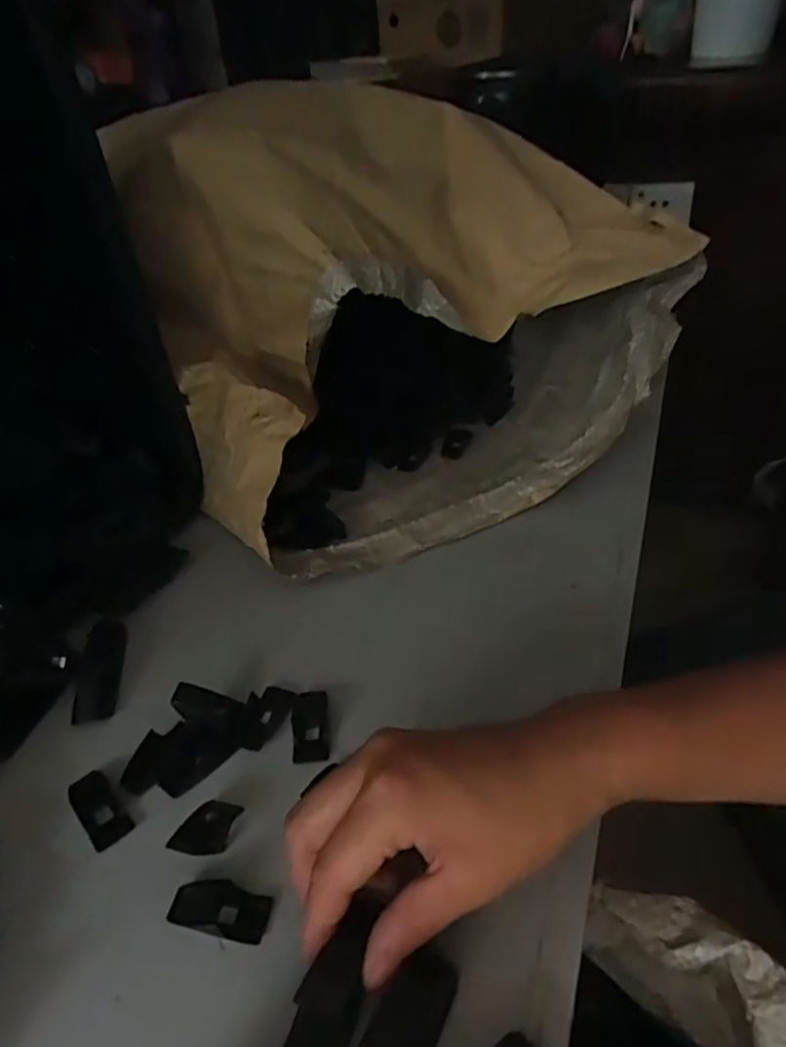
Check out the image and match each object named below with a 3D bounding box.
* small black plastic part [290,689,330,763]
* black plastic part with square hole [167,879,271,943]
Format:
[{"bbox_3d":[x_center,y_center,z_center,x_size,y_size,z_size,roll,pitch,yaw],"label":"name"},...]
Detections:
[{"bbox_3d":[-0.044,0.105,0.343,0.019,0.004,0.042,-8,38,-2],"label":"small black plastic part"},{"bbox_3d":[-0.072,0.161,0.275,0.041,0.005,0.020,4,39,13],"label":"black plastic part with square hole"}]

